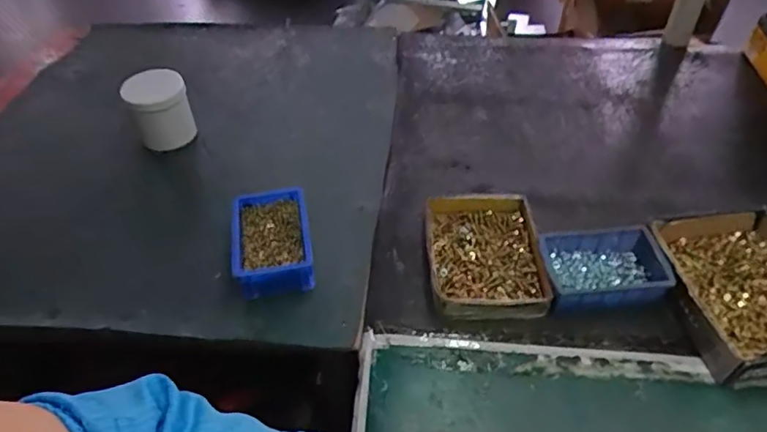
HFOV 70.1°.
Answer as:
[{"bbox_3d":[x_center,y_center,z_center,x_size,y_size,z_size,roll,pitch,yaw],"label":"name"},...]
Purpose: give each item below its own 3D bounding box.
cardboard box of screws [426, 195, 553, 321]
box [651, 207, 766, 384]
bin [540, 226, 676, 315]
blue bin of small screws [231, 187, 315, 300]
[{"bbox_3d":[0.133,0.052,0.718,0.144,0.045,0.188,-1,45,2],"label":"cardboard box of screws"},{"bbox_3d":[0.440,0.089,0.664,0.197,0.048,0.220,-11,45,-8],"label":"box"},{"bbox_3d":[0.273,0.069,0.678,0.147,0.045,0.105,-3,45,0],"label":"bin"},{"bbox_3d":[-0.145,0.036,0.712,0.098,0.072,0.144,-9,45,-6],"label":"blue bin of small screws"}]

